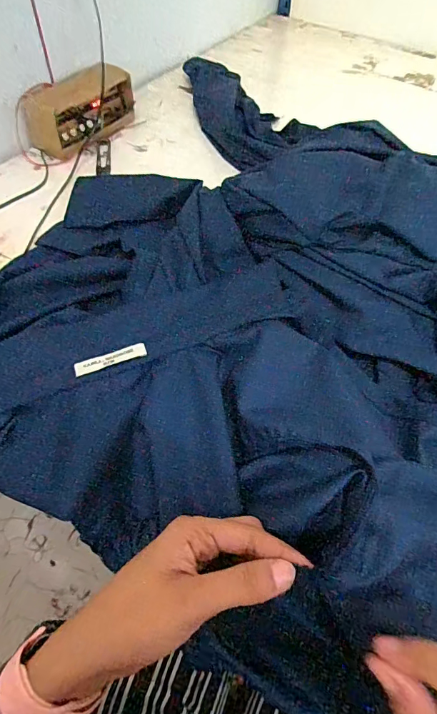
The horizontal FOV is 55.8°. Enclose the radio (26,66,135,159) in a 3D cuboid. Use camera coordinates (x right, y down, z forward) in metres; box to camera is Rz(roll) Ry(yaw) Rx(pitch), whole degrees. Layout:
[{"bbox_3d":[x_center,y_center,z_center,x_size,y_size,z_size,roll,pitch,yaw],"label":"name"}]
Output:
[{"bbox_3d":[-0.214,-0.406,0.675,0.058,0.086,0.188,34,61,19],"label":"radio"}]

